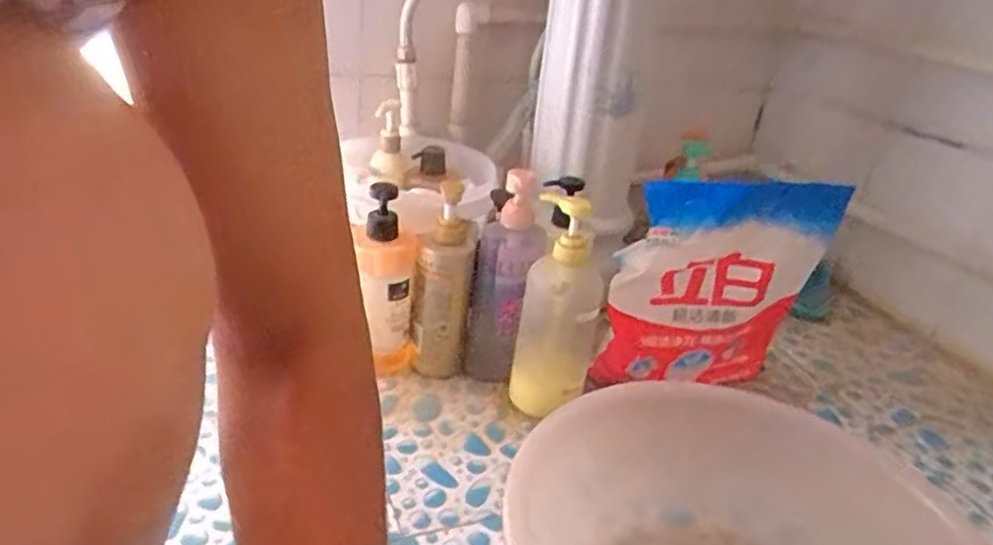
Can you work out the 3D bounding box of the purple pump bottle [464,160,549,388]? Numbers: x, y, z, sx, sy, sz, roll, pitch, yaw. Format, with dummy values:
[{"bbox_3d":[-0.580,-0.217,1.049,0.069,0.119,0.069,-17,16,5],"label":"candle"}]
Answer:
[{"bbox_3d":[0.014,0.012,0.840,0.068,0.266,0.060,24,30,31],"label":"purple pump bottle"}]

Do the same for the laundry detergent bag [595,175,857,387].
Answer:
[{"bbox_3d":[0.257,0.019,0.829,0.251,0.266,0.069,-2,26,-16],"label":"laundry detergent bag"}]

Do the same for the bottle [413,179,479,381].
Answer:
[{"bbox_3d":[-0.062,0.016,0.834,0.066,0.235,0.061,4,25,-4],"label":"bottle"}]

